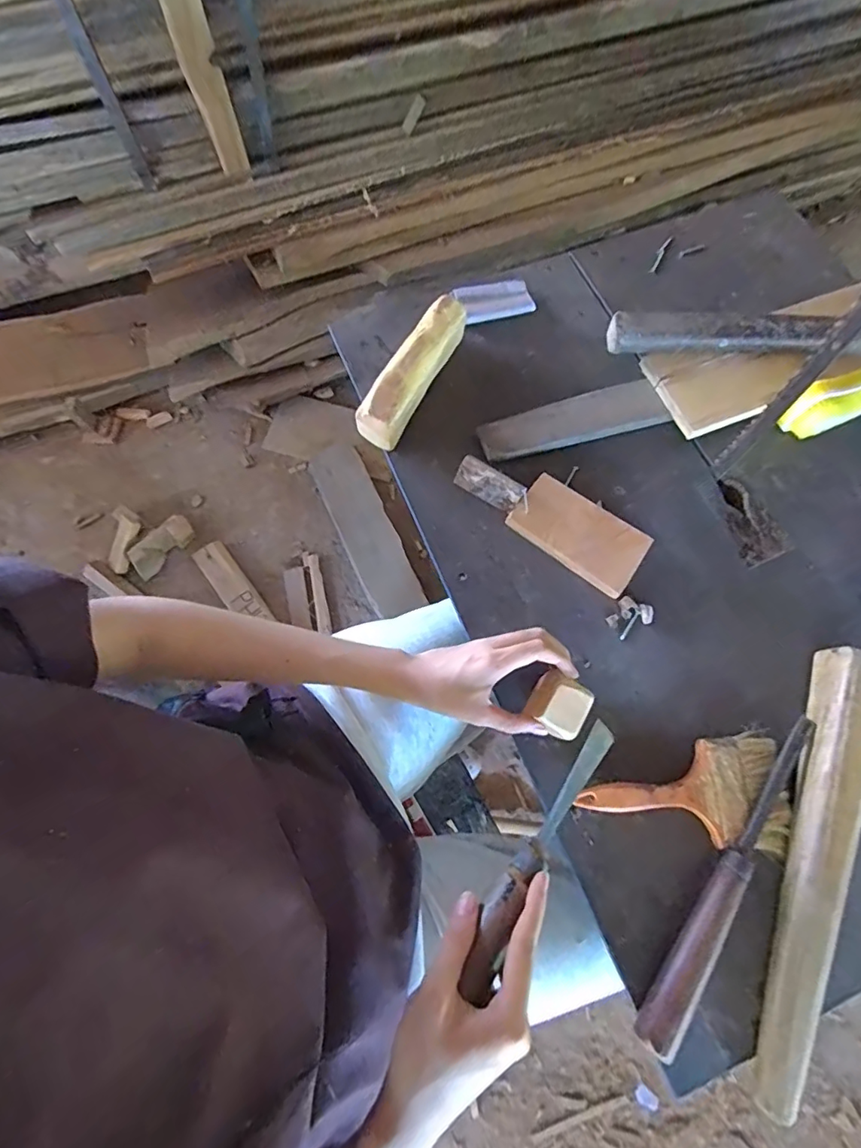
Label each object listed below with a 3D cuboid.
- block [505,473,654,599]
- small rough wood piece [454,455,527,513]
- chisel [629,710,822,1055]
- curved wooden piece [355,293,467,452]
[{"bbox_3d":[0.149,-0.040,0.537,0.130,0.020,0.073,35,73,9],"label":"block"},{"bbox_3d":[0.060,-0.090,0.544,0.068,0.032,0.026,28,72,7],"label":"small rough wood piece"},{"bbox_3d":[0.252,0.245,0.437,0.026,0.030,0.290,35,73,9],"label":"chisel"},{"bbox_3d":[-0.017,-0.216,0.569,0.042,0.056,0.178,29,73,7],"label":"curved wooden piece"}]

